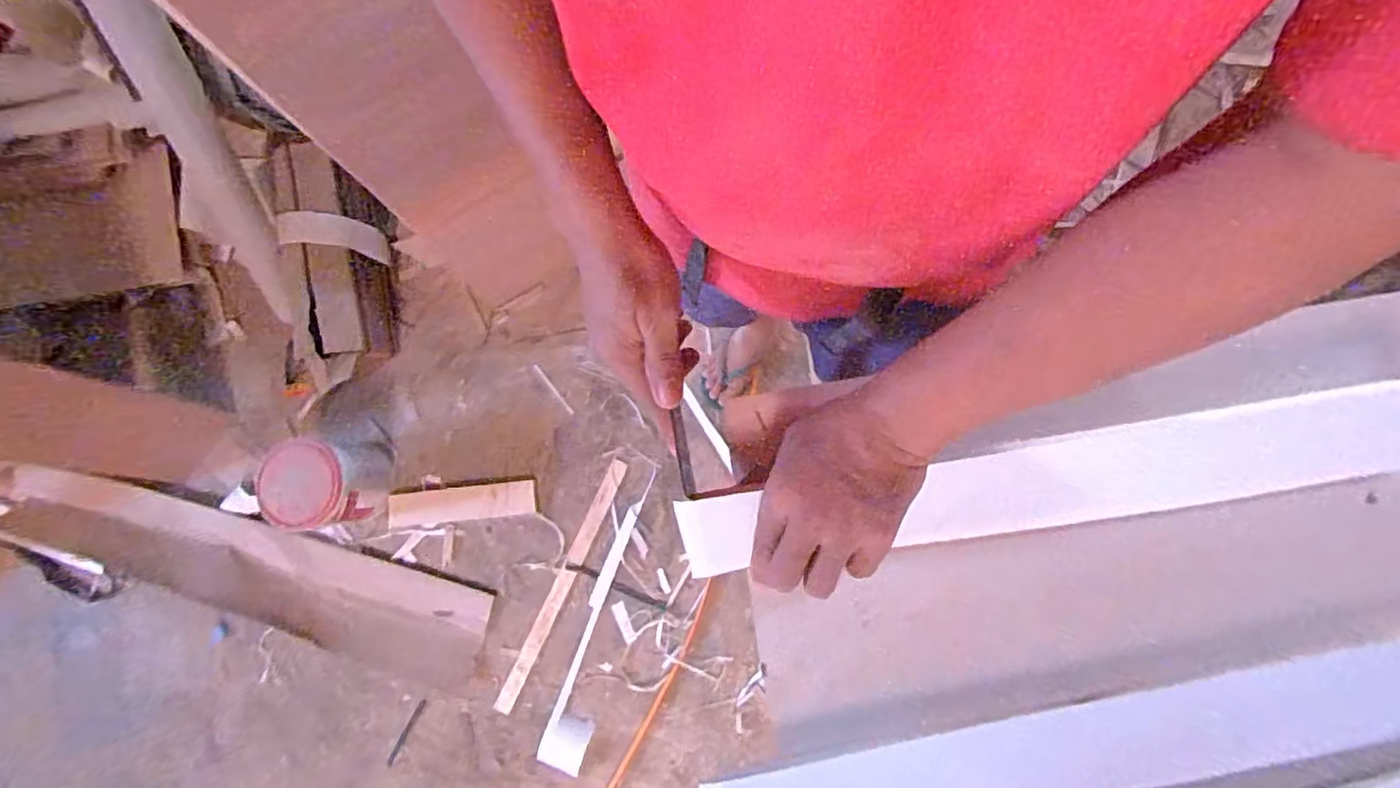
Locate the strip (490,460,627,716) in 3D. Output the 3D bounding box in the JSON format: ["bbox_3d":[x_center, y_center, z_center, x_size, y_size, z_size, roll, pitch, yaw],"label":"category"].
[{"bbox_3d":[-0.295,0.402,1.306,0.035,0.016,0.560,23,84,8],"label":"strip"}]

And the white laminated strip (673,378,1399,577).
[{"bbox_3d":[0.229,0.061,0.414,0.490,0.014,0.068,-10,110,5],"label":"white laminated strip"}]

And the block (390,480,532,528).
[{"bbox_3d":[-0.525,0.241,1.340,0.326,0.014,0.075,-7,81,4],"label":"block"}]

